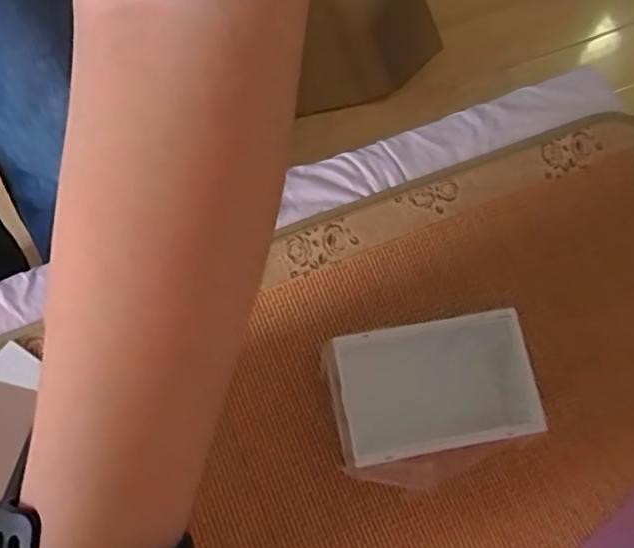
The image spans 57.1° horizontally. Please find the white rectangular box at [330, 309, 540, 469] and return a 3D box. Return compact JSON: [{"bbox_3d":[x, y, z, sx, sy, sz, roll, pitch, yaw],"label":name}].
[{"bbox_3d":[0.107,0.113,0.575,0.188,0.079,0.122,-8,72,-9],"label":"white rectangular box"}]

